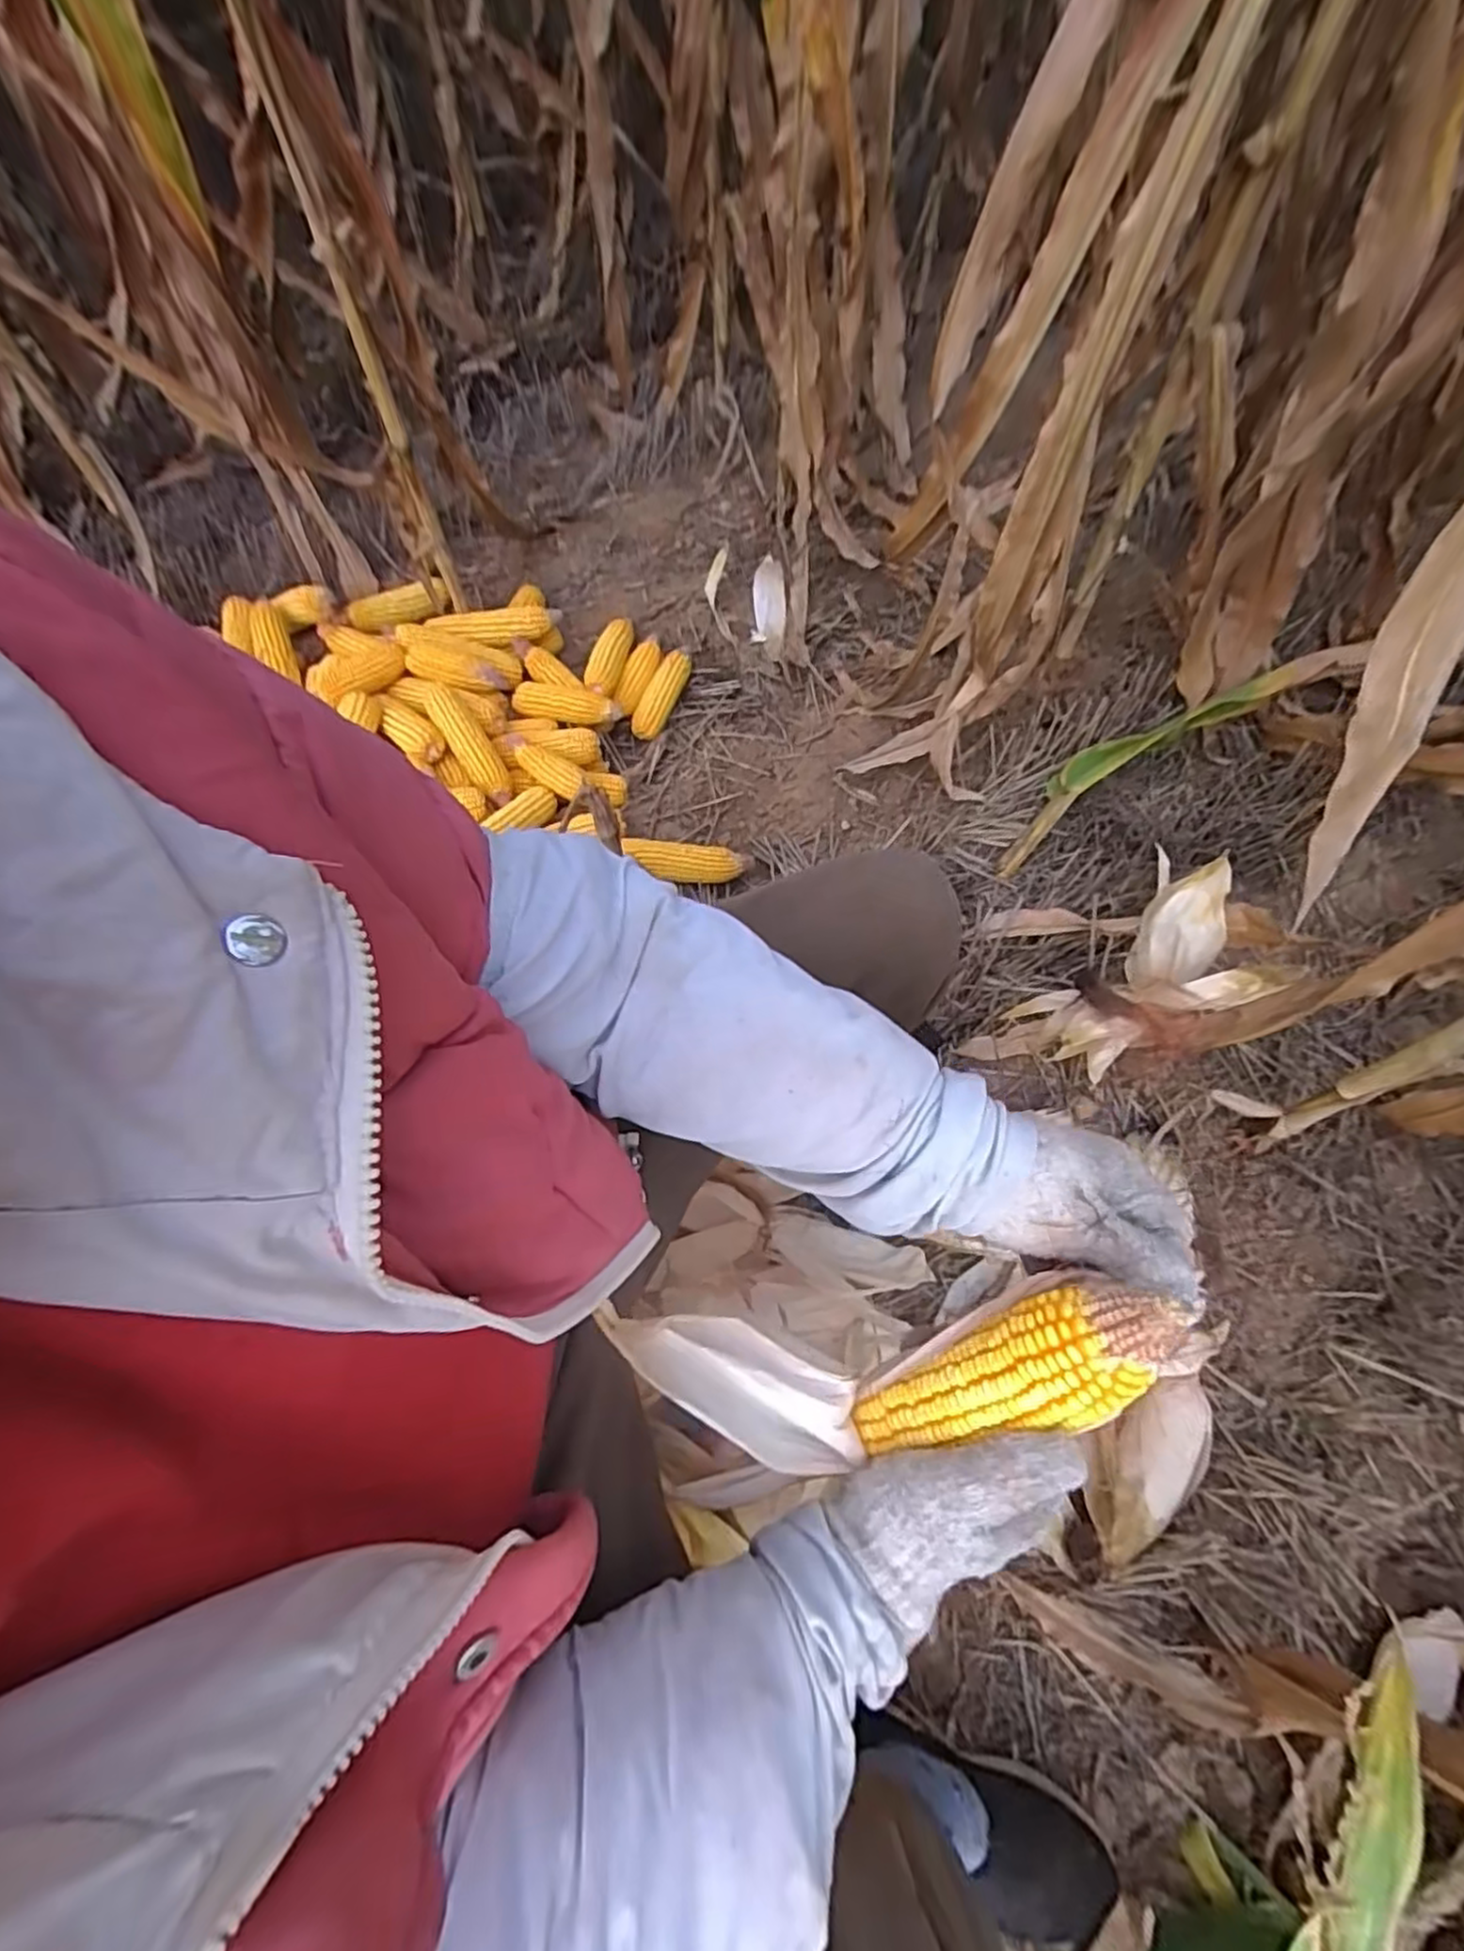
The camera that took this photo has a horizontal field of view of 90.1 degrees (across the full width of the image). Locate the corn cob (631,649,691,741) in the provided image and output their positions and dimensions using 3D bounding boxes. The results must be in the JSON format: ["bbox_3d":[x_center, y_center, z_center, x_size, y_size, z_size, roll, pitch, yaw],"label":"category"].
[{"bbox_3d":[-0.112,-0.467,1.201,0.045,0.048,0.165,25,82,14],"label":"corn cob"}]

